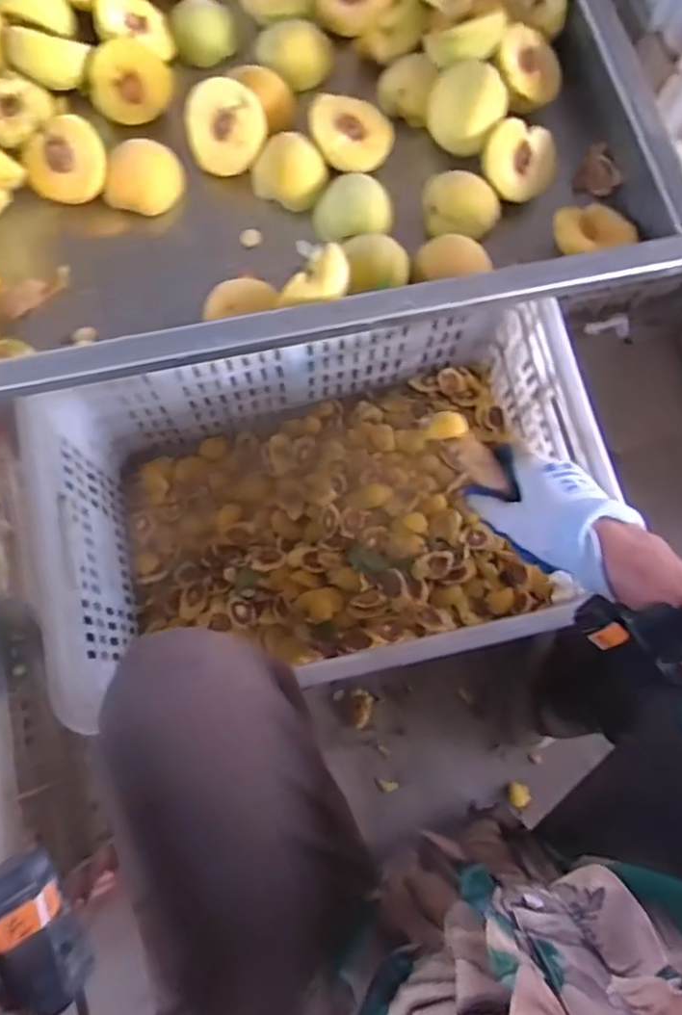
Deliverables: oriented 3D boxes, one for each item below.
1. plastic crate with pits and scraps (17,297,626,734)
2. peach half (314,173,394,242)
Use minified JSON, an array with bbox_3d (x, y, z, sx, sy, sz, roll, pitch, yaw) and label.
[{"bbox_3d":[-0.020,-0.004,0.713,0.514,0.255,0.319,-13,76,-5],"label":"plastic crate with pits and scraps"},{"bbox_3d":[0.009,-0.226,0.493,0.057,0.029,0.045,3,75,-1],"label":"peach half"}]

